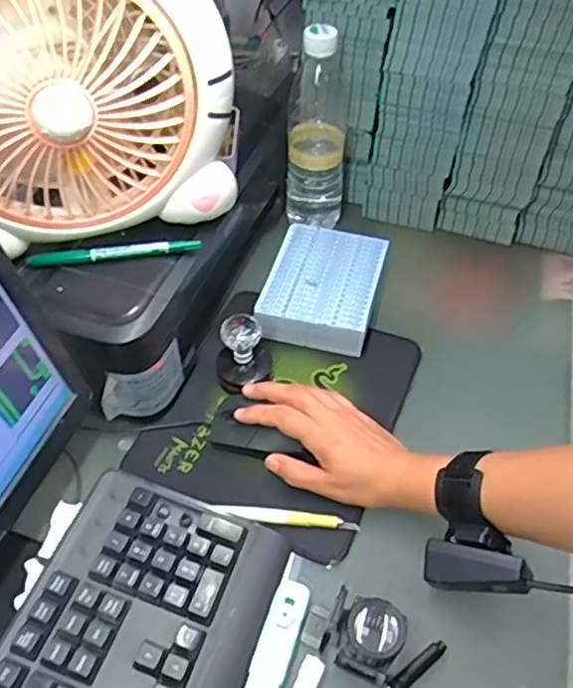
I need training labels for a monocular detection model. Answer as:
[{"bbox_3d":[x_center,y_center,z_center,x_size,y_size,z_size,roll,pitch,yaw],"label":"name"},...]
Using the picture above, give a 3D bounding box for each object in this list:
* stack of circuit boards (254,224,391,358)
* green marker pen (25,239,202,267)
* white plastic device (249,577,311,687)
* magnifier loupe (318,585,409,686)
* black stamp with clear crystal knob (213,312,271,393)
[{"bbox_3d":[0.040,-0.063,0.653,0.111,0.031,0.148,12,49,10],"label":"stack of circuit boards"},{"bbox_3d":[-0.145,-0.078,0.525,0.142,0.008,0.011,-7,48,-7],"label":"green marker pen"},{"bbox_3d":[-0.007,0.210,0.435,0.025,0.013,0.086,16,50,13],"label":"white plastic device"},{"bbox_3d":[0.052,0.200,0.421,0.048,0.051,0.042,20,51,17],"label":"magnifier loupe"},{"bbox_3d":[-0.041,0.009,0.569,0.053,0.065,0.046,-6,48,-6],"label":"black stamp with clear crystal knob"}]

